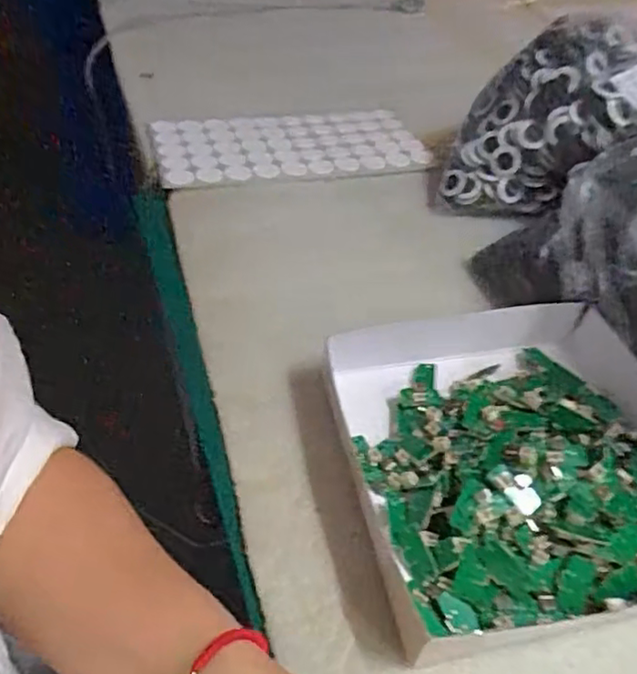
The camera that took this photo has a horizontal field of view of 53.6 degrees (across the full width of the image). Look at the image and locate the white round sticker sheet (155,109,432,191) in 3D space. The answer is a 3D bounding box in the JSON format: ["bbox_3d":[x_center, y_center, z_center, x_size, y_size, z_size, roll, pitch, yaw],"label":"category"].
[{"bbox_3d":[-0.031,-0.207,0.683,0.283,0.012,0.130,-9,48,-15],"label":"white round sticker sheet"}]

